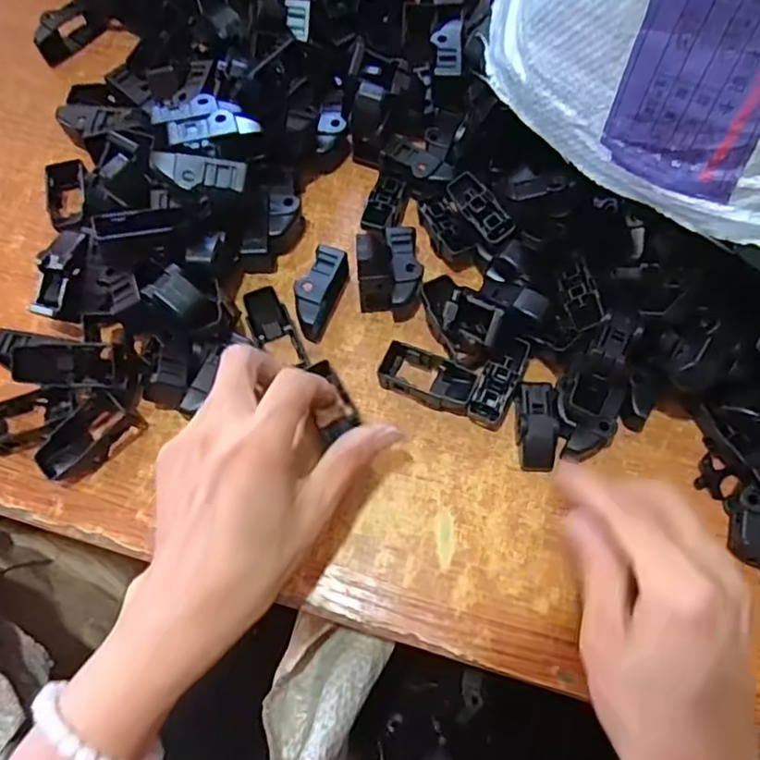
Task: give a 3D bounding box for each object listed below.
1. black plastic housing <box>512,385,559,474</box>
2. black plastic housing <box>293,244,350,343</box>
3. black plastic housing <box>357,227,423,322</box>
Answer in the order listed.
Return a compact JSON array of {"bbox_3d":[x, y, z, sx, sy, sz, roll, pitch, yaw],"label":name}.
[{"bbox_3d":[0.080,0.024,0.326,0.020,0.018,0.045,4,69,3],"label":"black plastic housing"},{"bbox_3d":[-0.034,-0.049,0.355,0.019,0.022,0.050,21,71,9],"label":"black plastic housing"},{"bbox_3d":[0.005,-0.061,0.355,0.034,0.031,0.047,-3,69,0],"label":"black plastic housing"}]

